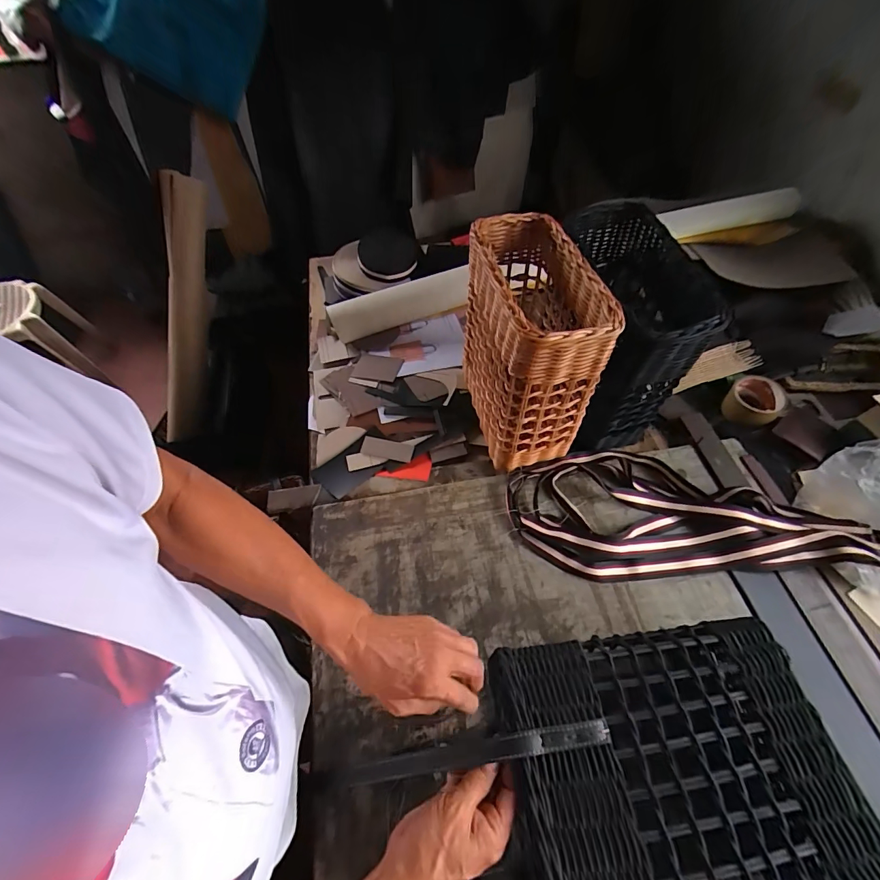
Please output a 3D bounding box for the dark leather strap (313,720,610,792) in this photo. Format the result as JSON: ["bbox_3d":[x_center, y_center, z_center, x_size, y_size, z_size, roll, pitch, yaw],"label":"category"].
[{"bbox_3d":[0.007,0.311,0.410,0.303,0.043,0.020,-22,54,16],"label":"dark leather strap"}]

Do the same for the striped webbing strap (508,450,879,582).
[{"bbox_3d":[0.374,0.106,0.628,0.531,0.047,0.219,-2,55,-1],"label":"striped webbing strap"}]

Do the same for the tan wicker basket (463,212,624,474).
[{"bbox_3d":[0.126,-0.150,0.635,0.144,0.260,0.285,-5,55,-3],"label":"tan wicker basket"}]

